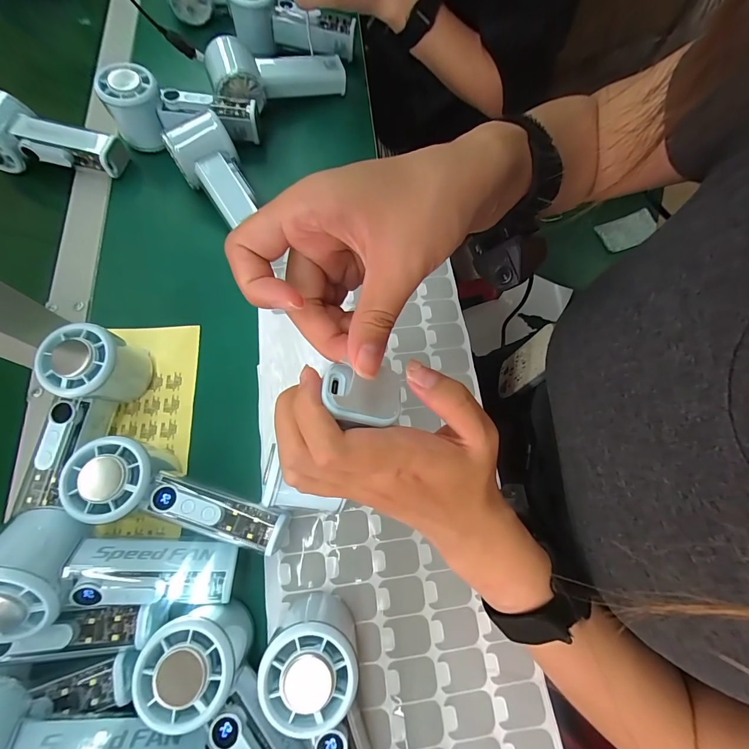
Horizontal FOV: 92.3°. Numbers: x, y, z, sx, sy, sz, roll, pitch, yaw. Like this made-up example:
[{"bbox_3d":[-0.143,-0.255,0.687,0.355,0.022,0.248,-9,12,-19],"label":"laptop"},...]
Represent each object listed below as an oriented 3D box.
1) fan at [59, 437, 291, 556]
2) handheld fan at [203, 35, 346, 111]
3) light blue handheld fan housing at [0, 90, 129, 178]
[{"bbox_3d":[-0.137,0.088,0.269,0.151,0.052,0.054,11,74,2],"label":"fan"},{"bbox_3d":[-0.113,-0.351,0.421,0.153,0.056,0.066,-15,75,-5],"label":"handheld fan"},{"bbox_3d":[-0.351,-0.253,0.380,0.143,0.051,0.057,8,74,1],"label":"light blue handheld fan housing"}]

